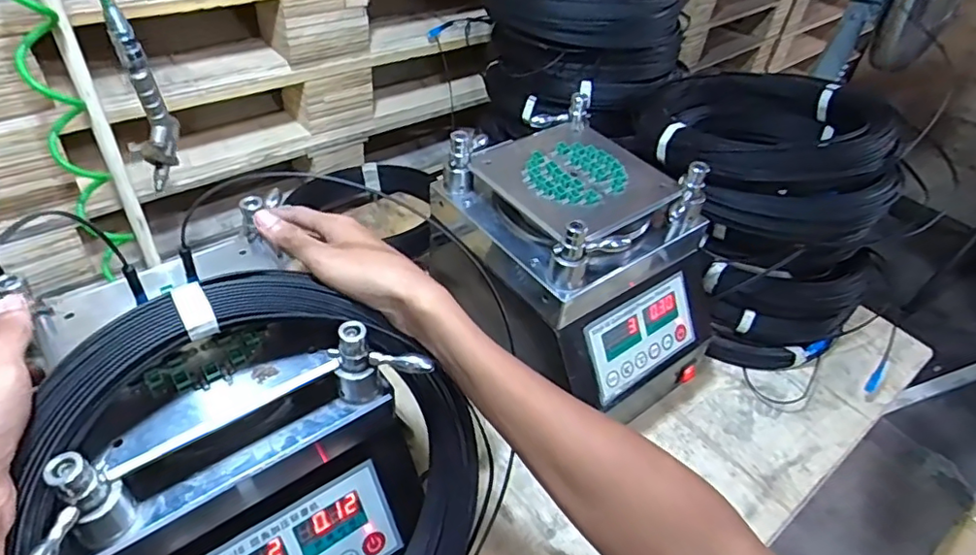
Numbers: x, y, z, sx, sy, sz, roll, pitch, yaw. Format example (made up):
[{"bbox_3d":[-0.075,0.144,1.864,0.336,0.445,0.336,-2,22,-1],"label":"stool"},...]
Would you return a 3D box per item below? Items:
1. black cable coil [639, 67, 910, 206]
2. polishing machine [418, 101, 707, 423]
[{"bbox_3d":[0.349,-0.195,0.767,0.284,0.110,0.264,4,44,-3],"label":"black cable coil"},{"bbox_3d":[0.100,-0.002,0.687,0.218,0.274,0.280,-27,54,-30],"label":"polishing machine"}]

